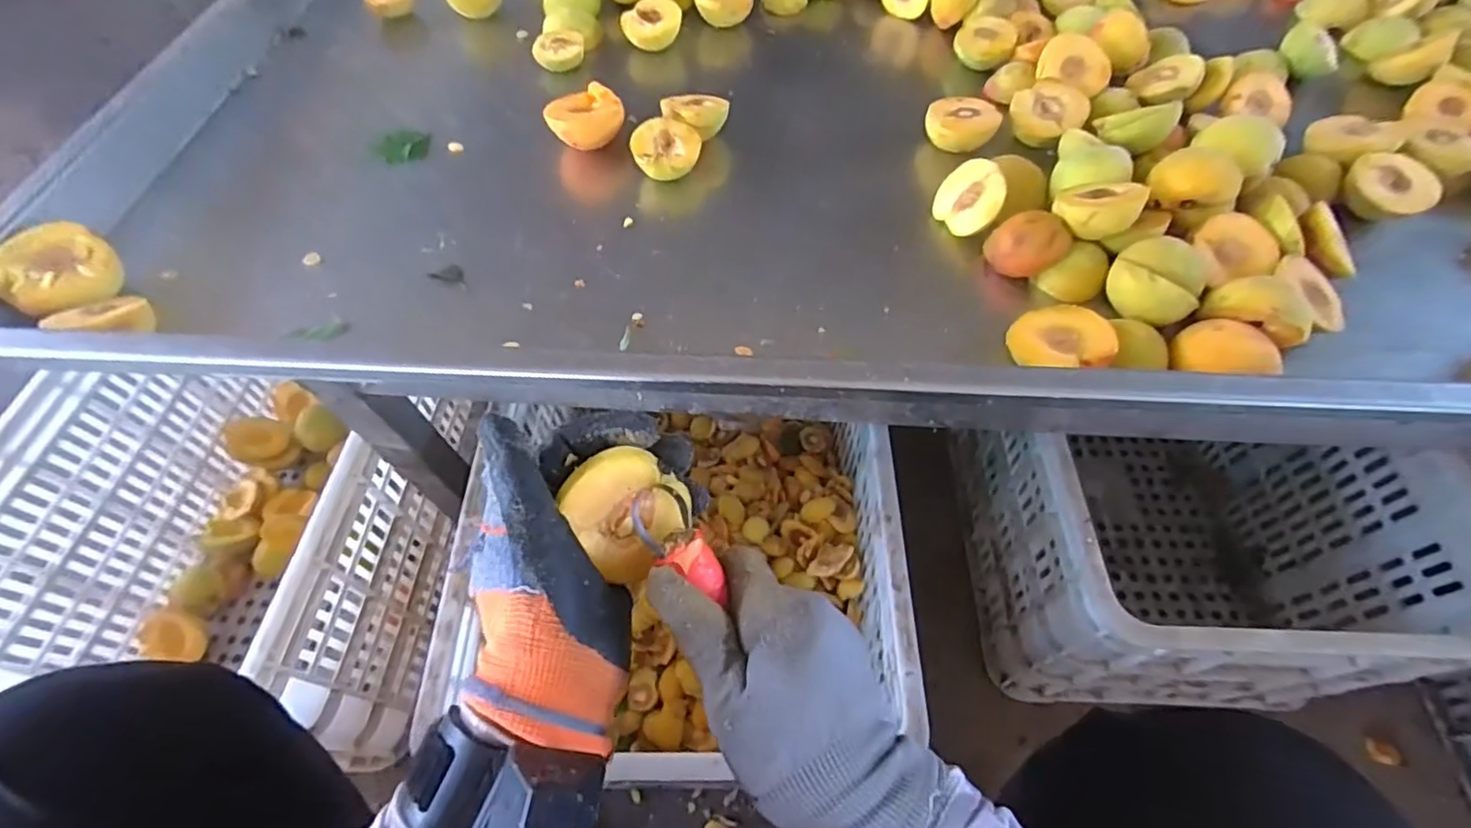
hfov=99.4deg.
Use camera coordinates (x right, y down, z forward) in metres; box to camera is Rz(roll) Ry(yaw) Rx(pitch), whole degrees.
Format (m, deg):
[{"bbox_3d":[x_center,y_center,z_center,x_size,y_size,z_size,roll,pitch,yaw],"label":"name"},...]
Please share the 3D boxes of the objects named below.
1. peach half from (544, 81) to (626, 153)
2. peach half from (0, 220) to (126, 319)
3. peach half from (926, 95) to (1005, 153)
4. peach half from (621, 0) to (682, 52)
[{"bbox_3d":[-0.142,-0.278,0.587,0.072,0.033,0.059,-16,58,-10],"label":"peach half"},{"bbox_3d":[-0.511,-0.105,0.473,0.069,0.038,0.068,-24,80,-29],"label":"peach half"},{"bbox_3d":[0.207,-0.265,0.571,0.062,0.026,0.053,9,58,6],"label":"peach half"},{"bbox_3d":[-0.089,-0.418,0.667,0.061,0.034,0.045,-8,58,-5],"label":"peach half"}]

